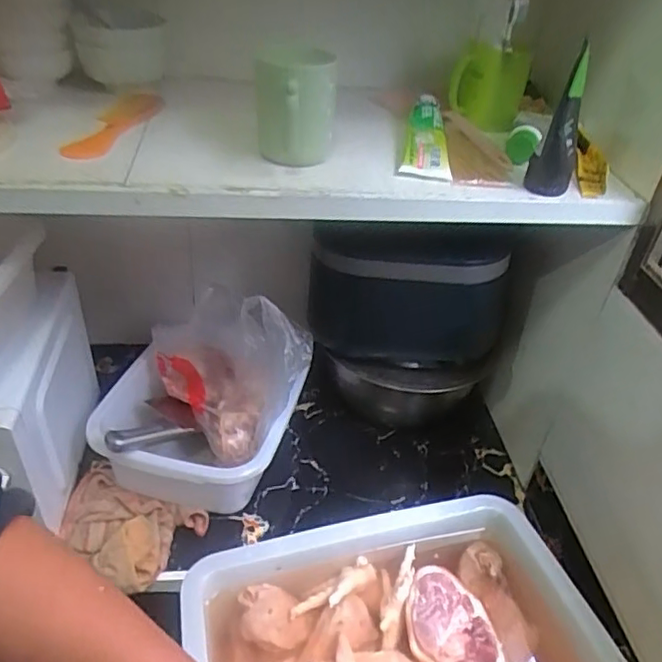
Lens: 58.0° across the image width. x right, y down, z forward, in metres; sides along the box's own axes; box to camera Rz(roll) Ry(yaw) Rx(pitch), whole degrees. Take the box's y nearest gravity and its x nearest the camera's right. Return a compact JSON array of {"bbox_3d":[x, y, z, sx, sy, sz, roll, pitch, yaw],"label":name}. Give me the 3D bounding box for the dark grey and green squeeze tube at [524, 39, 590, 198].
[{"bbox_3d":[0.200,-0.172,0.520,0.038,0.122,0.051,19,39,17],"label":"dark grey and green squeeze tube"}]

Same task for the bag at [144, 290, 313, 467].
[{"bbox_3d":[-0.148,0.046,0.818,0.206,0.199,0.134,29,43,28],"label":"bag"}]

